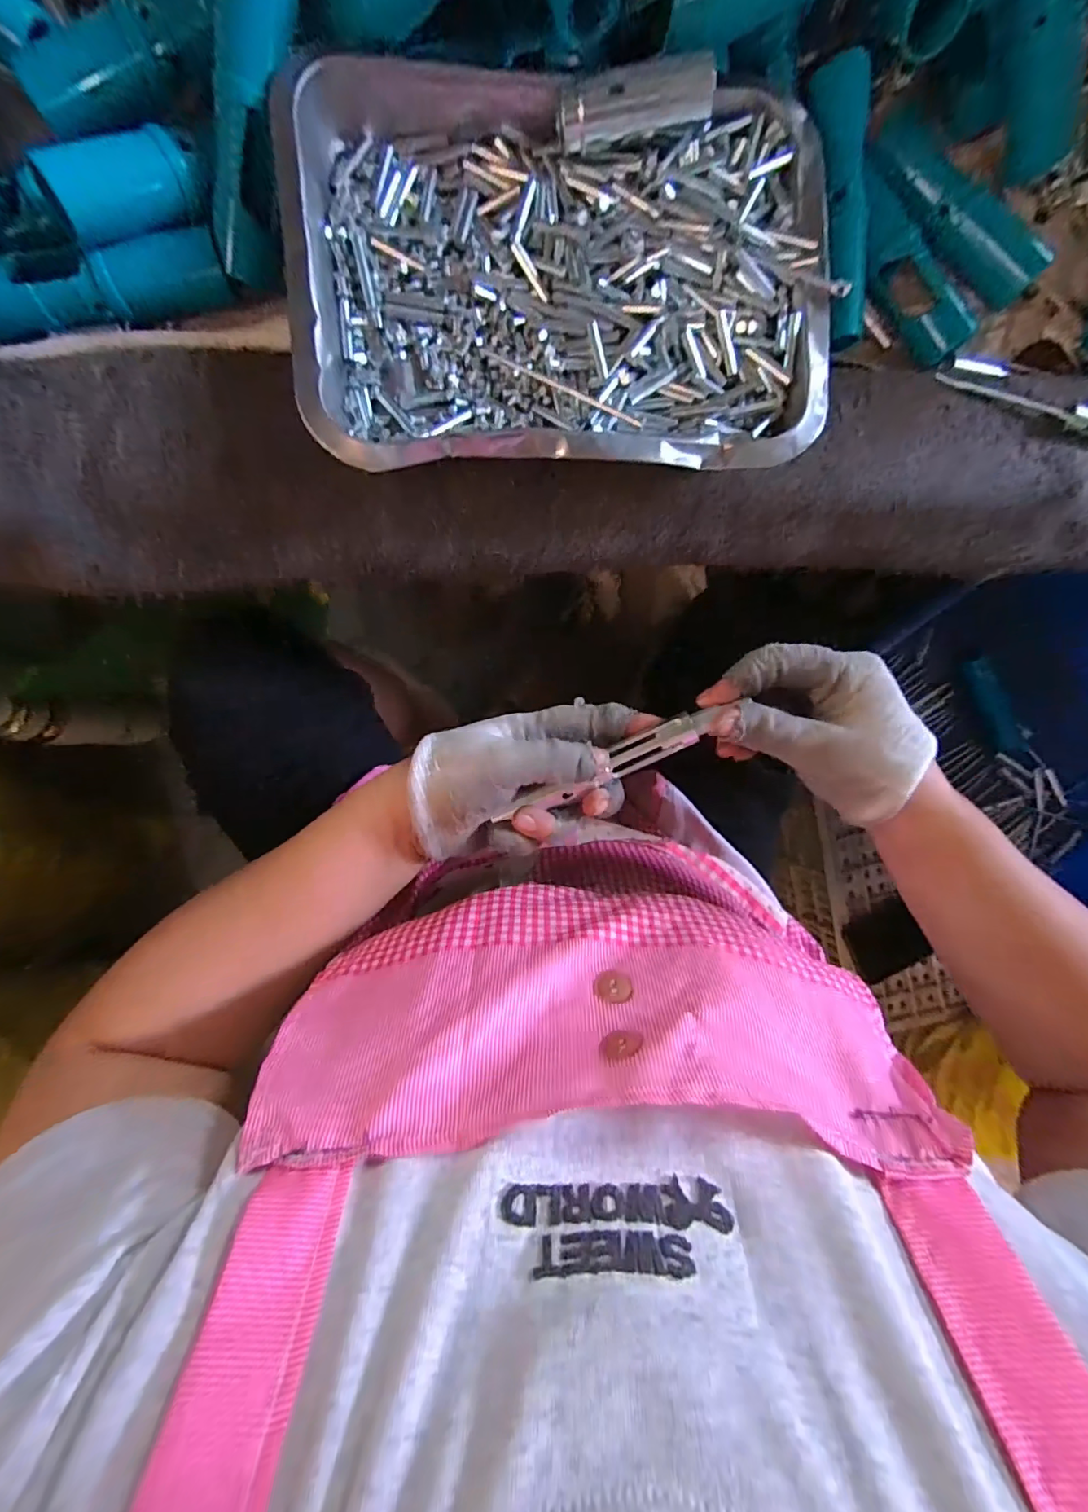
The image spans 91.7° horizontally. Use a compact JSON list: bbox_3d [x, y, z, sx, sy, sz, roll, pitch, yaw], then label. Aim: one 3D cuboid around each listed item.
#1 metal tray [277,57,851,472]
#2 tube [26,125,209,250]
[{"bbox_3d":[0.013,-0.232,0.255,0.249,0.033,0.178,-4,92,-5],"label":"metal tray"},{"bbox_3d":[-0.185,-0.256,0.237,0.063,0.023,0.020,-37,94,-18],"label":"tube"}]

